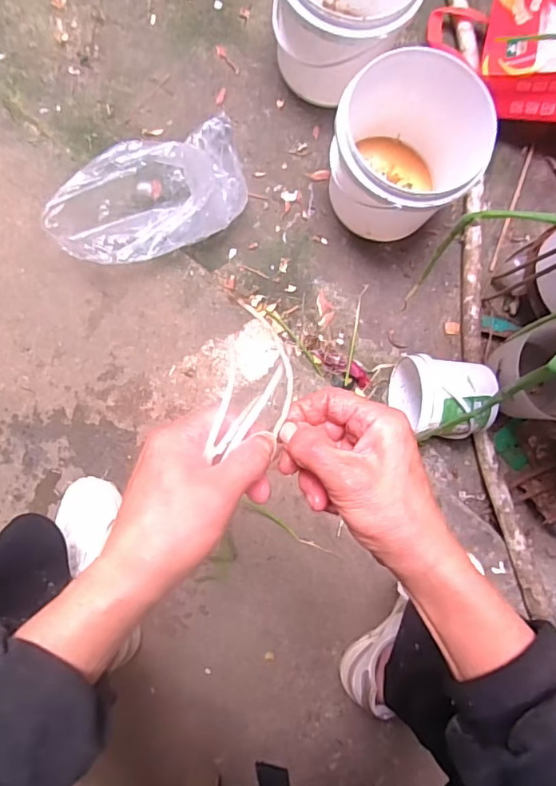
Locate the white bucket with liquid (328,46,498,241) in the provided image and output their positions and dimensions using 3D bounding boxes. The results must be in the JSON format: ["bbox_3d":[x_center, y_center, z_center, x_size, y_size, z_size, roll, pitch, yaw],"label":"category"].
[{"bbox_3d":[0.181,-0.348,0.789,0.192,0.230,0.192,-40,90,-5],"label":"white bucket with liquid"}]

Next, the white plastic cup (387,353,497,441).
[{"bbox_3d":[0.255,0.012,0.806,0.140,0.122,0.119,8,84,-4],"label":"white plastic cup"}]

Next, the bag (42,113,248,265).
[{"bbox_3d":[-0.170,-0.300,0.774,0.326,0.174,0.169,-38,90,-5],"label":"bag"}]

